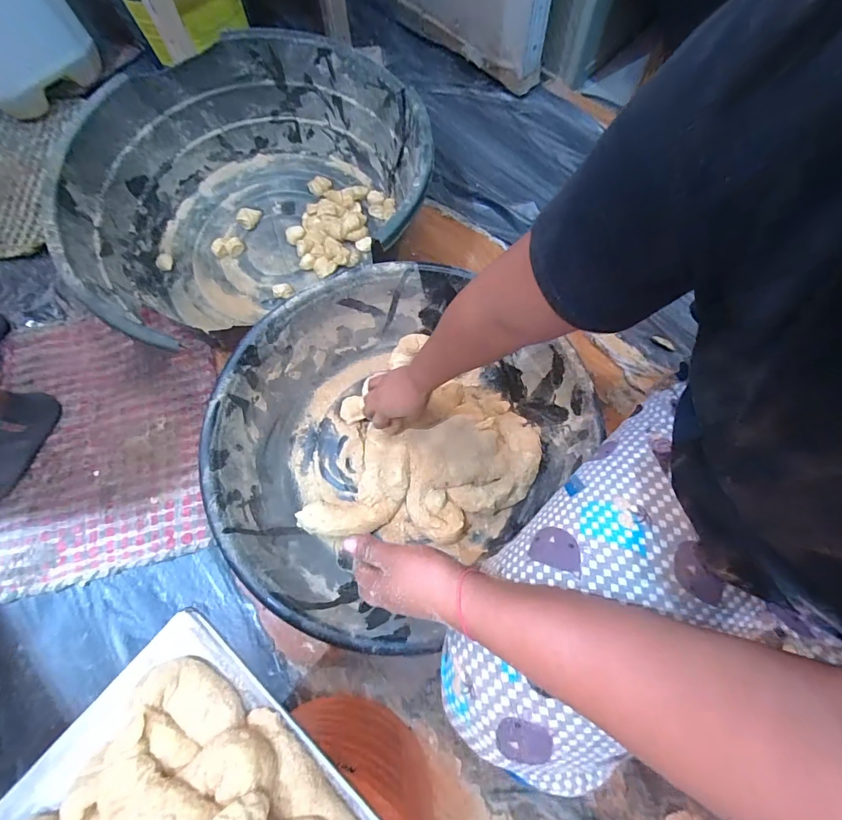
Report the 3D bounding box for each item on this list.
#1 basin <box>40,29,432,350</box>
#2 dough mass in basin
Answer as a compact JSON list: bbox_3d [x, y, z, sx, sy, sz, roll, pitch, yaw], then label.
[{"bbox_3d":[-0.304,-0.366,0.767,0.574,0.209,0.597,-1,72,2],"label":"basin"},{"bbox_3d":[0.018,0.059,0.716,0.341,0.058,0.349,12,73,6],"label":"dough mass in basin"}]

